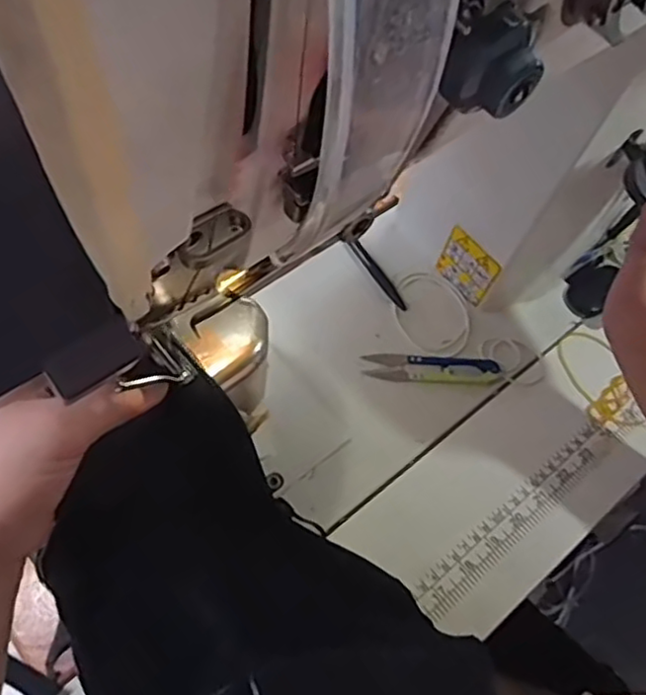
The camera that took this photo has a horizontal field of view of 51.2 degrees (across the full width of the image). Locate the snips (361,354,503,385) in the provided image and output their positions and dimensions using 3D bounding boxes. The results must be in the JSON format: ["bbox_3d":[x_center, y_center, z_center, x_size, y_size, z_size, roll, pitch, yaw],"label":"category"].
[{"bbox_3d":[0.085,0.017,0.519,0.104,0.010,0.021,1,58,-1],"label":"snips"}]

